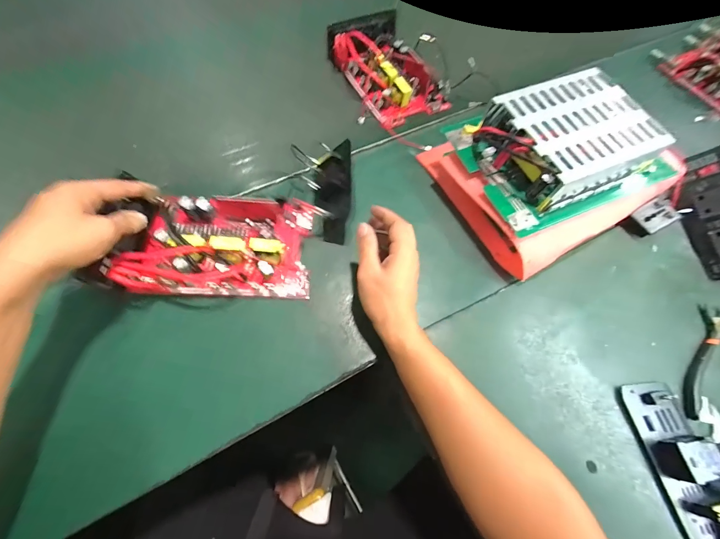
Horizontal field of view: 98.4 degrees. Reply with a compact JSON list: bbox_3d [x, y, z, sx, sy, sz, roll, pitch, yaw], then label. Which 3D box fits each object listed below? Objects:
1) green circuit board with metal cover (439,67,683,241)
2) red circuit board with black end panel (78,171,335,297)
[{"bbox_3d":[0.260,-0.158,0.385,0.234,0.064,0.171,-18,68,-11],"label":"green circuit board with metal cover"},{"bbox_3d":[-0.171,-0.036,0.367,0.220,0.055,0.125,1,66,-3],"label":"red circuit board with black end panel"}]

